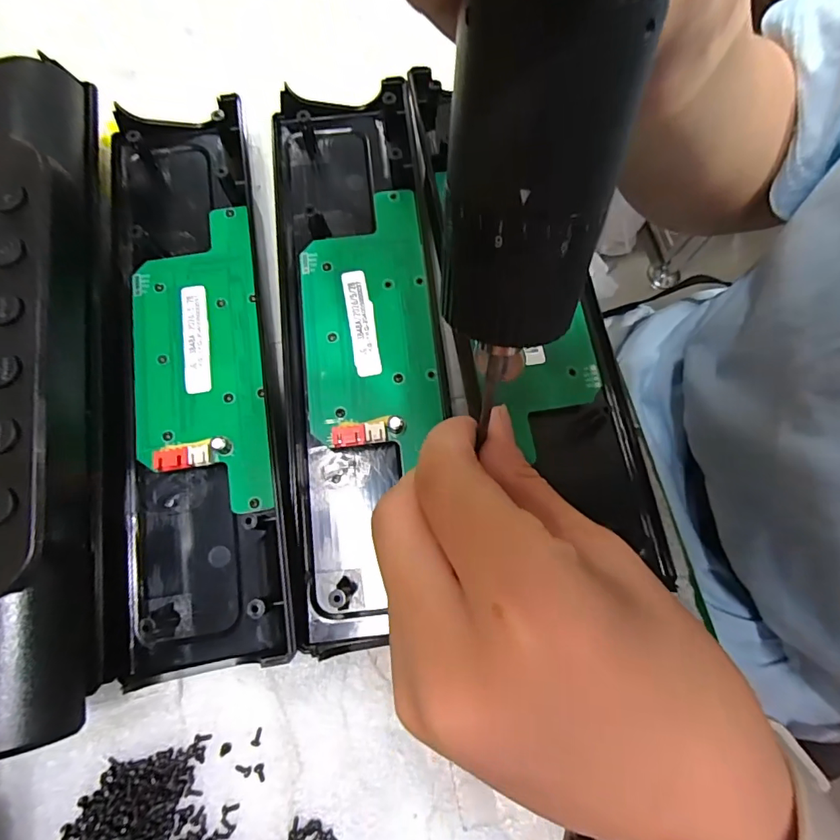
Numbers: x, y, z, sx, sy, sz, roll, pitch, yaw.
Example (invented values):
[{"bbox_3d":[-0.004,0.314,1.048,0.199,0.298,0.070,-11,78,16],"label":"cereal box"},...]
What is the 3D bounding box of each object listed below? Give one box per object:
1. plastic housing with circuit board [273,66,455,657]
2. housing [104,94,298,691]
[{"bbox_3d":[-0.027,-0.037,0.209,0.070,0.018,0.244,-5,75,-4],"label":"plastic housing with circuit board"},{"bbox_3d":[-0.102,-0.026,0.205,0.072,0.018,0.243,-9,75,-6],"label":"housing"}]

